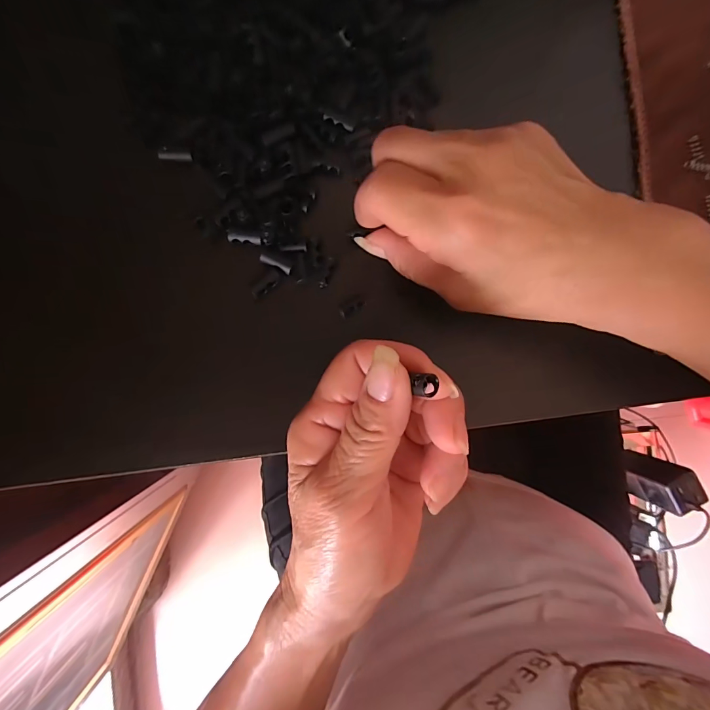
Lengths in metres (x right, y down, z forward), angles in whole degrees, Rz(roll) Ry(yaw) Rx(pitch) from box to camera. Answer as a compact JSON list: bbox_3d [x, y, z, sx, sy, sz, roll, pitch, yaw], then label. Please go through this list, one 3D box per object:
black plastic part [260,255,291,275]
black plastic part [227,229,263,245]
[{"bbox_3d":[-0.043,-0.049,0.206,0.017,0.004,0.004,25,88,-2],"label":"black plastic part"},{"bbox_3d":[-0.059,-0.063,0.206,0.018,0.004,0.006,7,89,-2],"label":"black plastic part"}]

